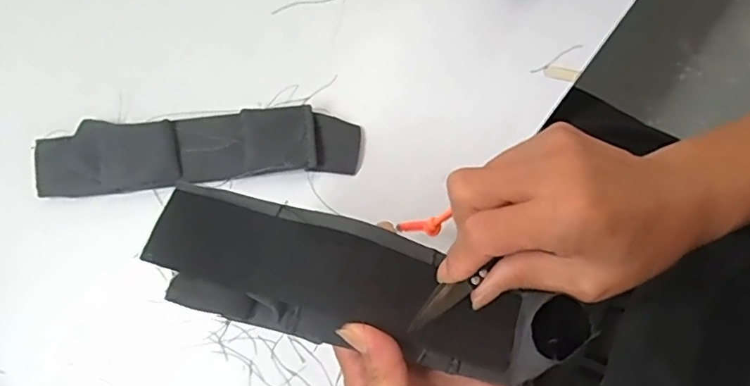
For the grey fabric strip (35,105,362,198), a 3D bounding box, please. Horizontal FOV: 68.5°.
[{"bbox_3d":[-0.125,-0.031,0.394,0.224,0.027,0.047,-5,80,-2],"label":"grey fabric strip"}]

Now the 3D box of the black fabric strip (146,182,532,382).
[{"bbox_3d":[-0.014,0.042,0.255,0.175,0.026,0.056,18,80,-6],"label":"black fabric strip"}]

